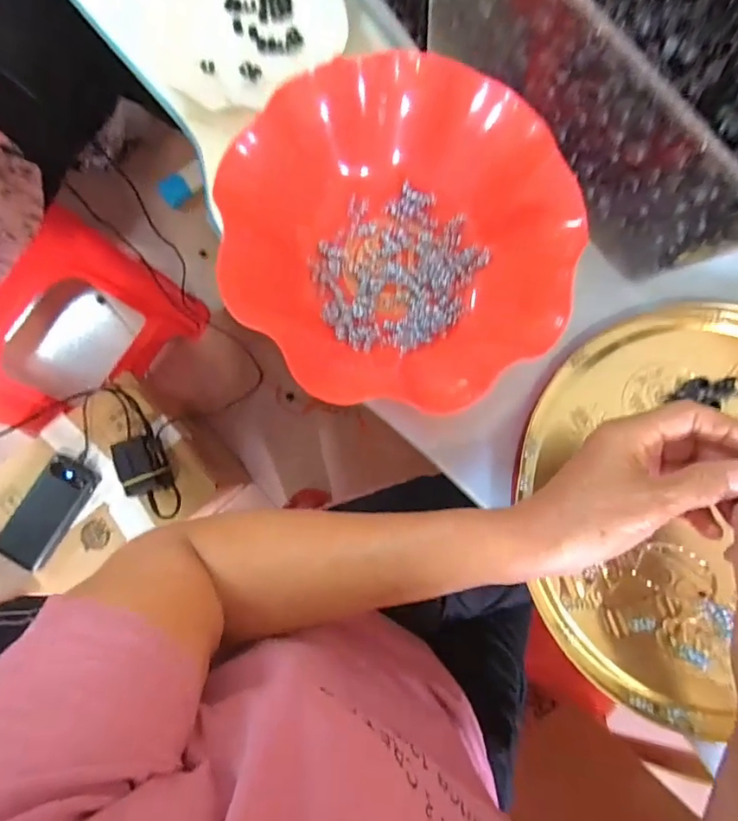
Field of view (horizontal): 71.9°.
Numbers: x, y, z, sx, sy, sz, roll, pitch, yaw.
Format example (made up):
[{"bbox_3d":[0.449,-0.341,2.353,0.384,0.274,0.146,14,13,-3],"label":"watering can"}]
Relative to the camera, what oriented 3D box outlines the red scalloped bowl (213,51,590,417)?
[{"bbox_3d":[0.022,-0.113,0.348,0.222,0.077,0.215,0,83,-2],"label":"red scalloped bowl"}]

